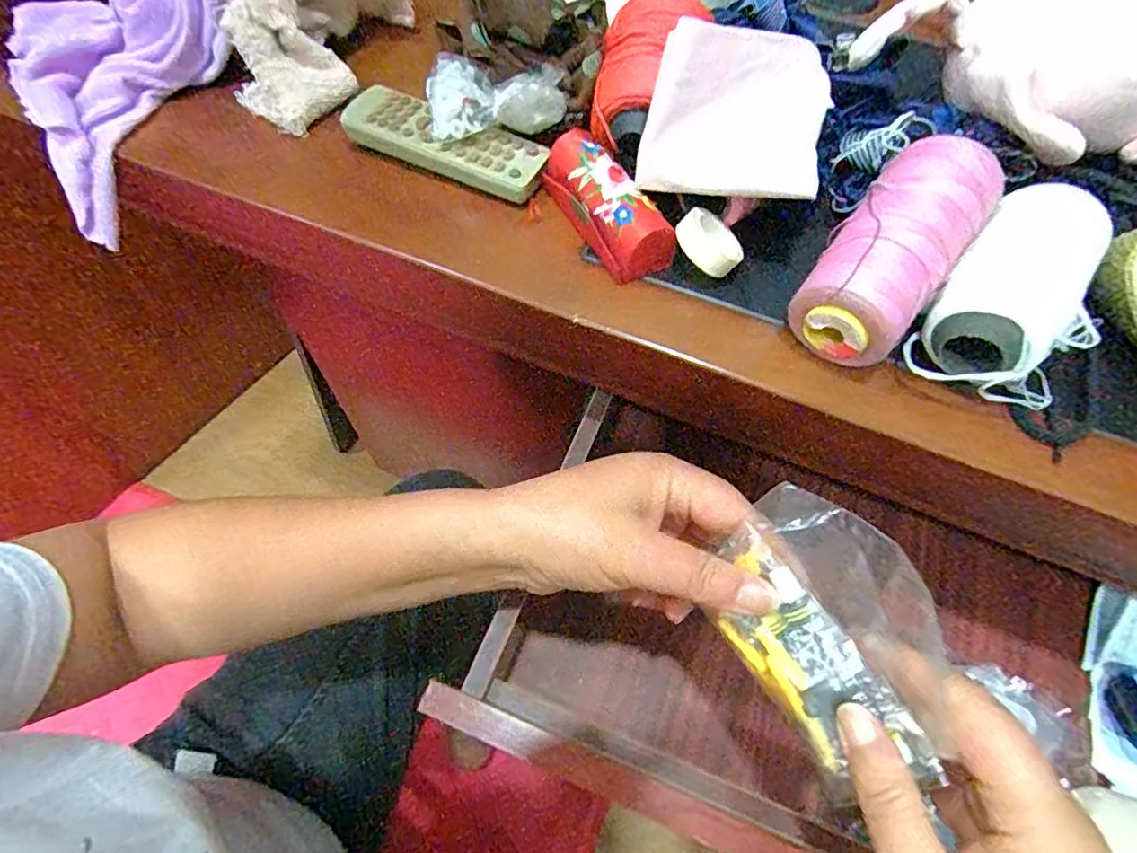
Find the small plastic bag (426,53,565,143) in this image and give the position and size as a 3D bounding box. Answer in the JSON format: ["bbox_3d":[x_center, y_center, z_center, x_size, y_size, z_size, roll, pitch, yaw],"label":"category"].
[{"bbox_3d":[-0.041,-0.185,0.320,0.071,0.035,0.045,-4,61,-4],"label":"small plastic bag"}]

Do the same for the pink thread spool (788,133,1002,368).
[{"bbox_3d":[0.153,-0.086,0.264,0.052,0.043,0.121,38,81,17],"label":"pink thread spool"}]

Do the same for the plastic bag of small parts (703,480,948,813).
[{"bbox_3d":[0.108,0.084,0.232,0.080,0.013,0.111,-45,67,22],"label":"plastic bag of small parts"}]

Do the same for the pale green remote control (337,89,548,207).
[{"bbox_3d":[-0.071,-0.164,0.330,0.120,0.019,0.035,22,63,10],"label":"pale green remote control"}]

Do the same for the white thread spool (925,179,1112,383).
[{"bbox_3d":[0.205,-0.062,0.269,0.050,0.043,0.111,35,65,16],"label":"white thread spool"}]

